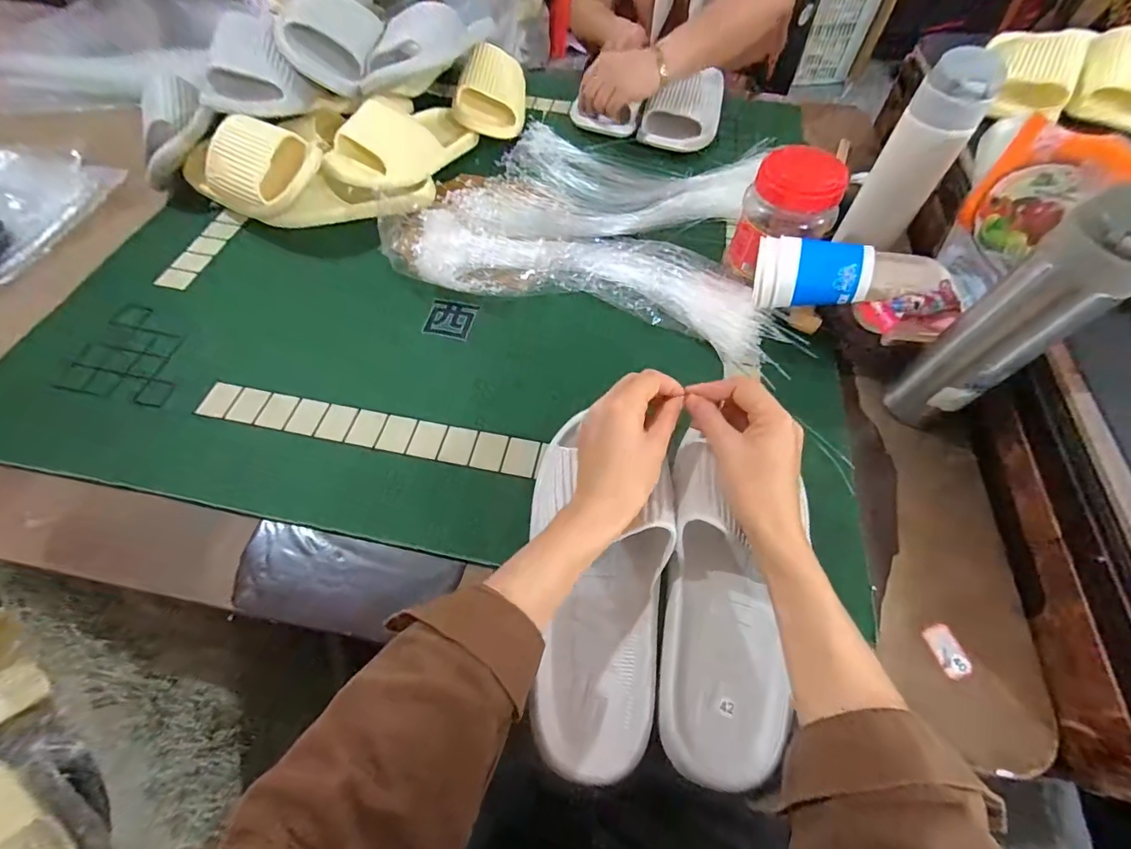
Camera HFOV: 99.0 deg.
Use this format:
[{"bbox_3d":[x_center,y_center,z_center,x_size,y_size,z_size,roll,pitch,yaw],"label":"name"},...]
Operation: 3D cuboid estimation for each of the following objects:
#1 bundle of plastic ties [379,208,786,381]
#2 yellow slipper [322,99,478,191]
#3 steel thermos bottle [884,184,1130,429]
[{"bbox_3d":[0.014,-0.179,0.545,0.437,0.060,0.138,16,59,9],"label":"bundle of plastic ties"},{"bbox_3d":[-0.214,-0.387,0.650,0.094,0.076,0.241,29,50,17],"label":"yellow slipper"},{"bbox_3d":[0.368,-0.078,0.397,0.063,0.216,0.063,-25,61,-15],"label":"steel thermos bottle"}]

